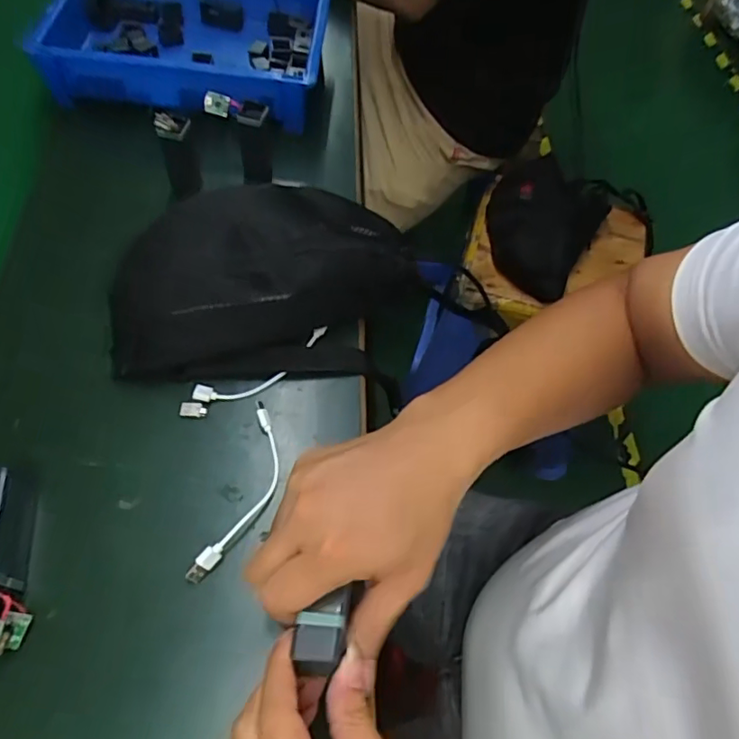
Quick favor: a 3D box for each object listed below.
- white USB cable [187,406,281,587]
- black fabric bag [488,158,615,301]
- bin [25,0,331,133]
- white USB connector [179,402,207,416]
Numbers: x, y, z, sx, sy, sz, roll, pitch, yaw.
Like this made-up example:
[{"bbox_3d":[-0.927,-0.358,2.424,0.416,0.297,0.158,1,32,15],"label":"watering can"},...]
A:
[{"bbox_3d":[-0.094,0.093,0.432,0.036,0.016,0.144,15,60,4],"label":"white USB cable"},{"bbox_3d":[0.288,-0.251,0.941,0.171,0.080,0.252,30,62,13],"label":"black fabric bag"},{"bbox_3d":[-0.208,-0.386,0.660,0.303,0.068,0.203,6,60,-1],"label":"bin"},{"bbox_3d":[-0.147,0.034,0.468,0.022,0.008,0.011,0,58,-4],"label":"white USB connector"}]

